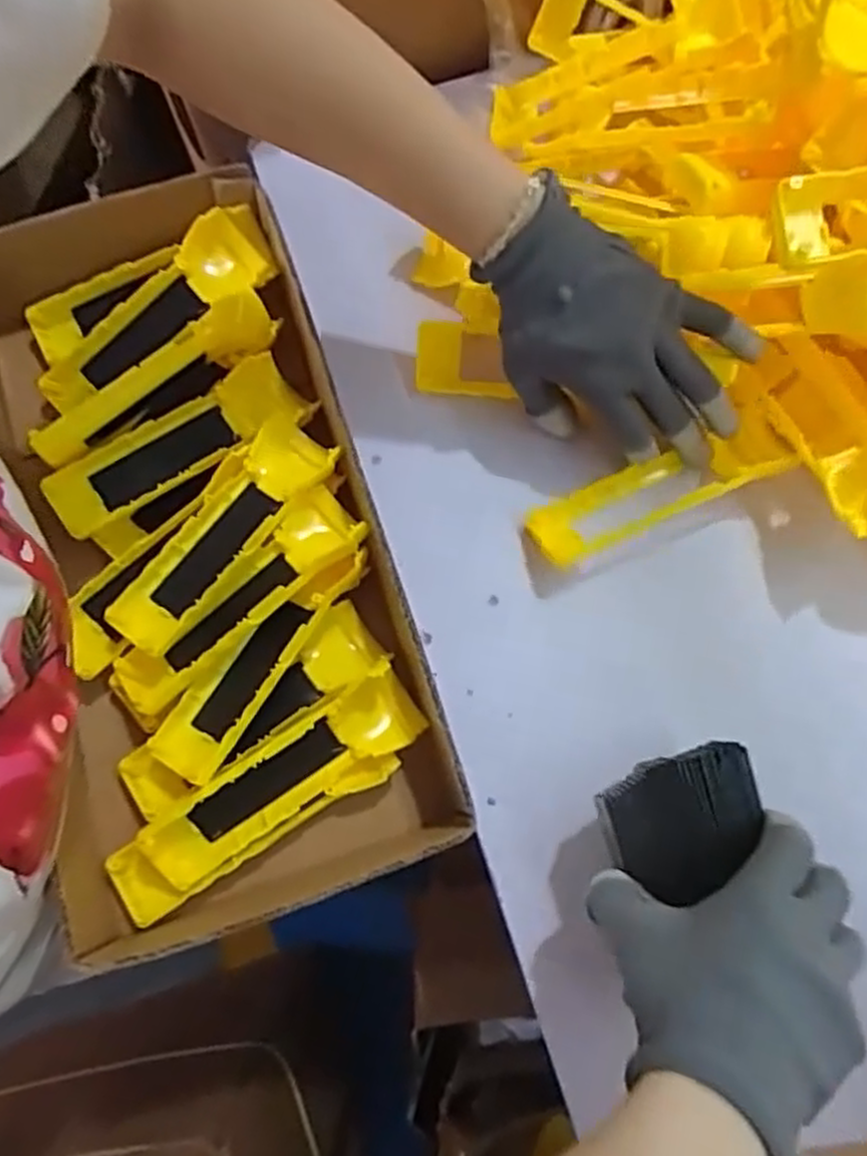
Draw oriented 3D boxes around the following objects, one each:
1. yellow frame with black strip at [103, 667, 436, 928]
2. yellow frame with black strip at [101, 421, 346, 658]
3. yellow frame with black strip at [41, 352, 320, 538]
[{"bbox_3d":[-0.090,0.121,0.427,0.185,0.030,0.050,-34,80,-7],"label":"yellow frame with black strip"},{"bbox_3d":[-0.126,-0.028,0.462,0.047,0.032,0.158,37,80,7],"label":"yellow frame with black strip"},{"bbox_3d":[-0.162,-0.088,0.486,0.166,0.028,0.059,-32,80,-7],"label":"yellow frame with black strip"}]

